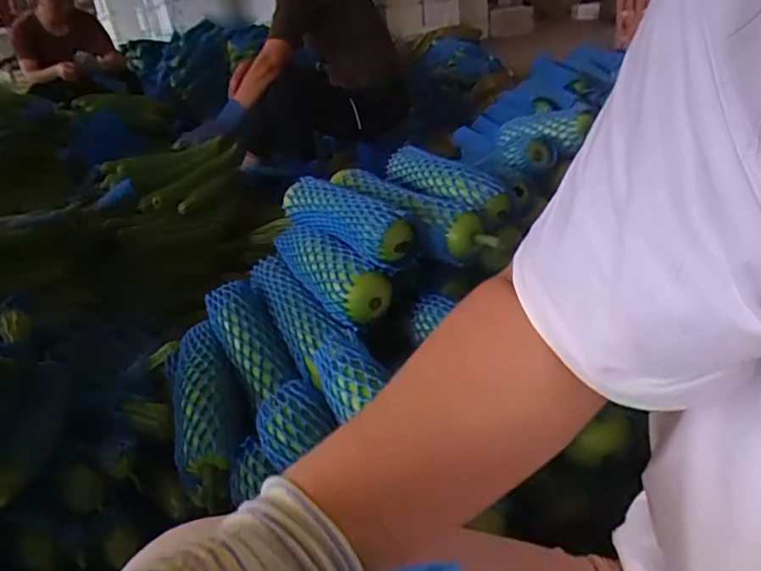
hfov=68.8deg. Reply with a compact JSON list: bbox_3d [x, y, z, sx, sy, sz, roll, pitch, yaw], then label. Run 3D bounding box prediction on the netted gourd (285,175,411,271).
[{"bbox_3d":[-0.047,-0.088,0.694,0.065,0.058,0.232,-24,31,-30],"label":"netted gourd"}]

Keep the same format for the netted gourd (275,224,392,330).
[{"bbox_3d":[-0.068,-0.026,0.696,0.070,0.067,0.214,-20,29,-23],"label":"netted gourd"}]

